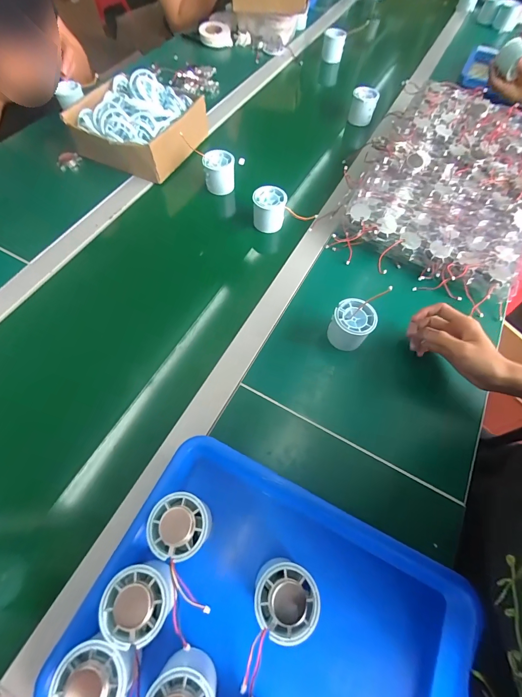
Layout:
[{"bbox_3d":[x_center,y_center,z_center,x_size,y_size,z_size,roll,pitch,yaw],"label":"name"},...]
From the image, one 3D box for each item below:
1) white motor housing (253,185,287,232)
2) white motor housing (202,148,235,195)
[{"bbox_3d":[0.015,-0.239,0.538,0.053,0.058,0.053,10,62,2],"label":"white motor housing"},{"bbox_3d":[-0.076,-0.326,0.575,0.054,0.059,0.054,-4,63,-5],"label":"white motor housing"}]

